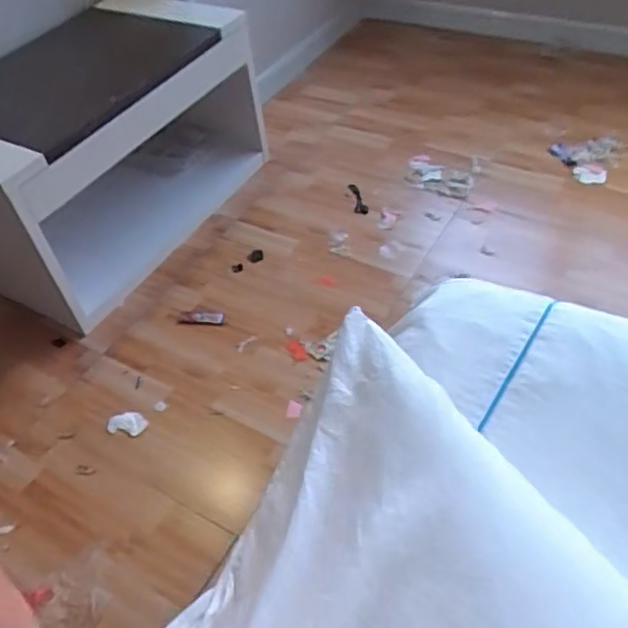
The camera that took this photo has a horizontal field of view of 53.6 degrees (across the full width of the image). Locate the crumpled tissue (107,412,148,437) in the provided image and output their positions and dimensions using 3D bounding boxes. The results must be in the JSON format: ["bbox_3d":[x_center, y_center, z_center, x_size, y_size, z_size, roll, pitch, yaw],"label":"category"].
[{"bbox_3d":[-0.434,0.254,1.438,0.096,0.012,0.055,-1,48,7],"label":"crumpled tissue"}]

